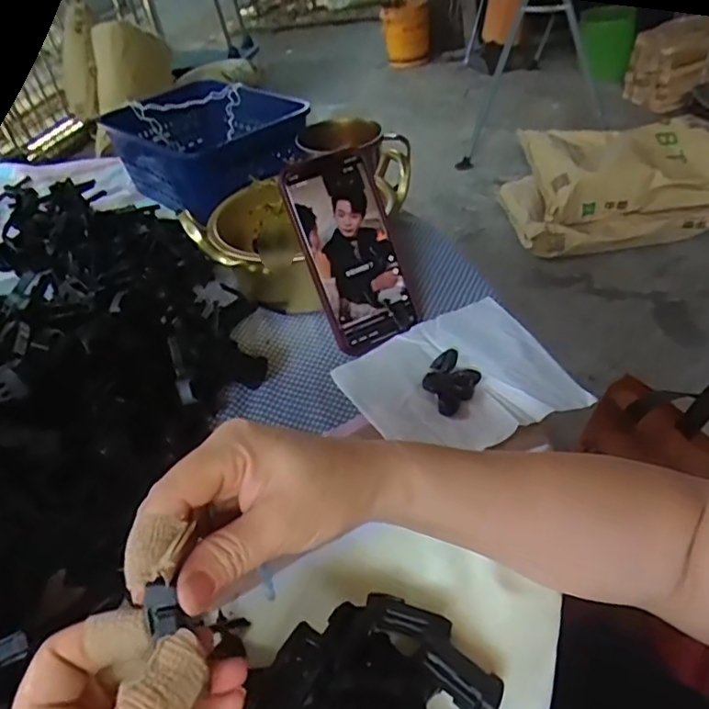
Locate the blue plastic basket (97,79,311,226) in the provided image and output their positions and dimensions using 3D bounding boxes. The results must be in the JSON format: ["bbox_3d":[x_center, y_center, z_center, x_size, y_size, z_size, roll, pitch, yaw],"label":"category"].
[{"bbox_3d":[-0.186,-0.263,0.756,0.251,0.089,0.167,26,51,32],"label":"blue plastic basket"}]

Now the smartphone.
[{"bbox_3d":[0.001,-0.086,0.489,0.081,0.153,0.011,-22,8,-15],"label":"smartphone"}]

